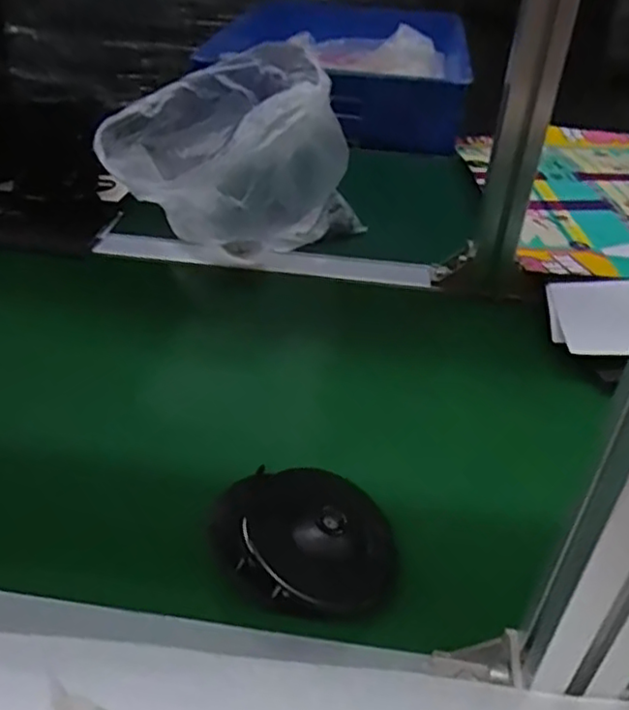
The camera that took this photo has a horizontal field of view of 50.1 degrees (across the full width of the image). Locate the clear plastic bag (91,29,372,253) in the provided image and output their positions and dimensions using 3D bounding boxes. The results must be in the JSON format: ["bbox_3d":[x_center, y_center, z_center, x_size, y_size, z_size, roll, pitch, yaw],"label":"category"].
[{"bbox_3d":[-0.072,-0.176,0.662,0.237,0.199,0.177,3,37,0],"label":"clear plastic bag"}]

